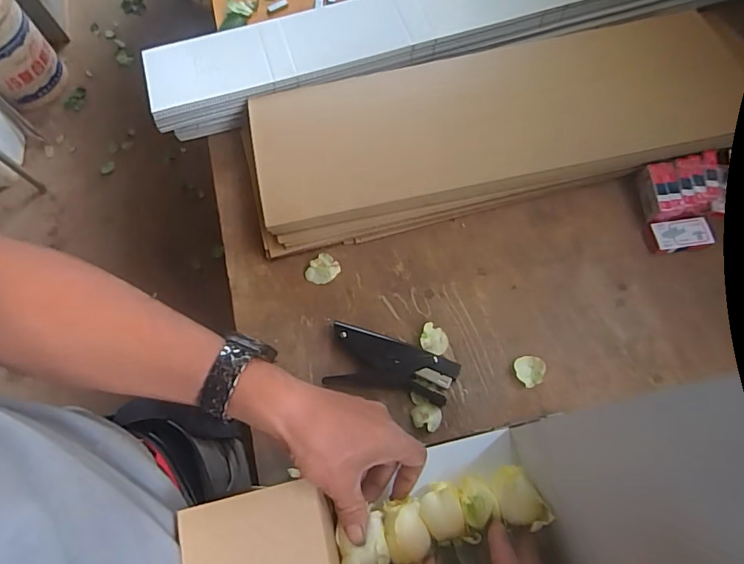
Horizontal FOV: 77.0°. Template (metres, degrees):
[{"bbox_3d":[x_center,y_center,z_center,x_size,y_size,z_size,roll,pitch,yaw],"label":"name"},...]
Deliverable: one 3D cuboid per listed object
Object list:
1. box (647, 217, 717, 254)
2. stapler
[{"bbox_3d":[0.394,-0.058,0.596,0.074,0.019,0.042,-2,69,2],"label":"box"},{"bbox_3d":[0.024,0.097,0.545,0.145,0.025,0.068,11,70,7],"label":"stapler"}]

